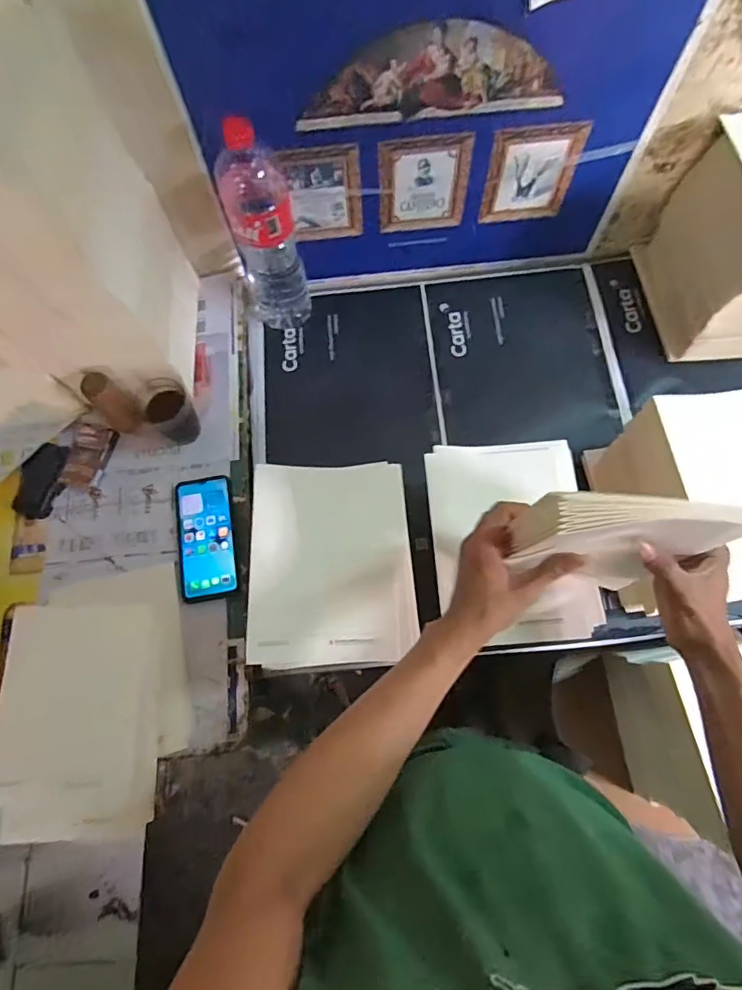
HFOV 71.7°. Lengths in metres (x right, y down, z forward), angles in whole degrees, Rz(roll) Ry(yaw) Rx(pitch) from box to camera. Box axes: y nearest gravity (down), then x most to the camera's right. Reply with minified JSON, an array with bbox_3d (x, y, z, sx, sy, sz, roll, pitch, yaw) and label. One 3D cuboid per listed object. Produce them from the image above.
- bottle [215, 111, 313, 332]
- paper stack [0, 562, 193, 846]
[{"bbox_3d":[-0.146,-0.361,0.721,0.094,0.310,0.086,-15,72,-3],"label":"bottle"},{"bbox_3d":[-0.338,0.247,0.633,0.213,0.030,0.295,-4,70,-6],"label":"paper stack"}]

